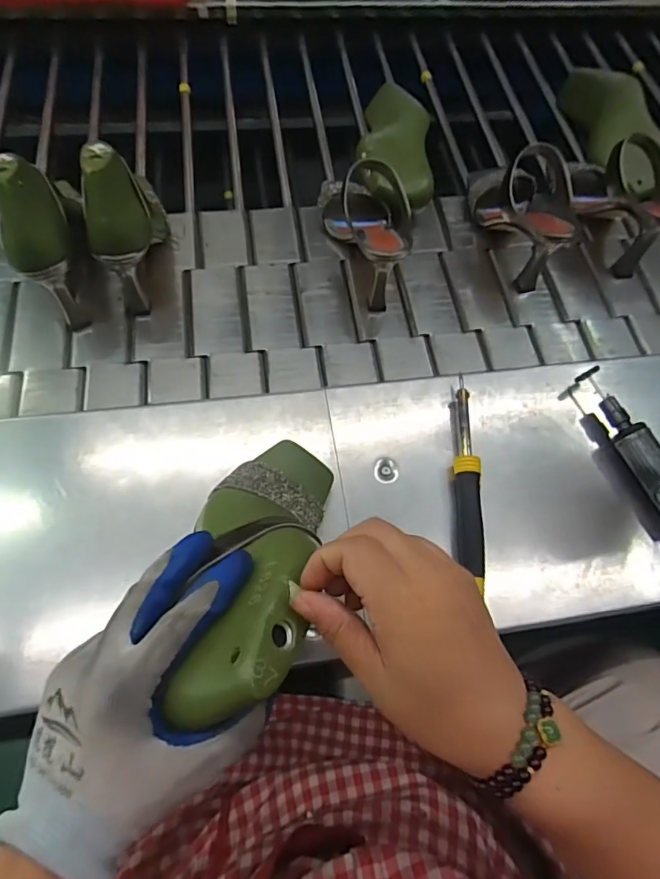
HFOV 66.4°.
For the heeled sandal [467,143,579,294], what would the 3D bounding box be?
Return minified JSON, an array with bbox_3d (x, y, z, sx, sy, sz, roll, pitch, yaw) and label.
[{"bbox_3d":[0.237,-0.304,0.632,0.081,0.126,0.209,-2,67,-5],"label":"heeled sandal"}]

